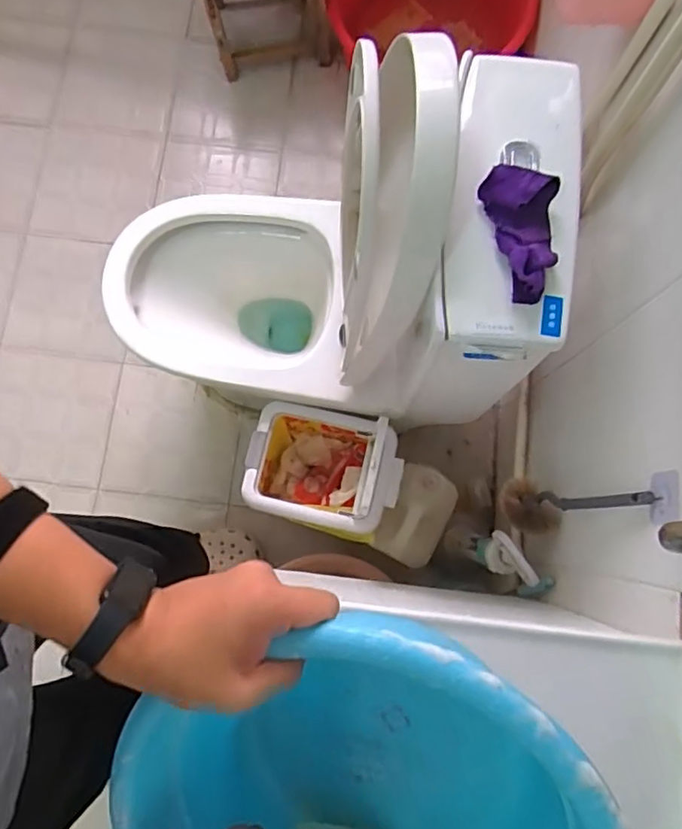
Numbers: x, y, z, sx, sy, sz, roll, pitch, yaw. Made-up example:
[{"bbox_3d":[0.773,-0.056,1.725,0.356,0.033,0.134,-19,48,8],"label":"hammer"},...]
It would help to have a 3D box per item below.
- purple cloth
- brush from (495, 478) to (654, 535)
[{"bbox_3d":[0.204,-0.197,0.638,0.076,0.036,0.146,-15,80,-2],"label":"purple cloth"},{"bbox_3d":[0.299,0.120,0.813,0.080,0.314,0.079,6,80,1],"label":"brush"}]

